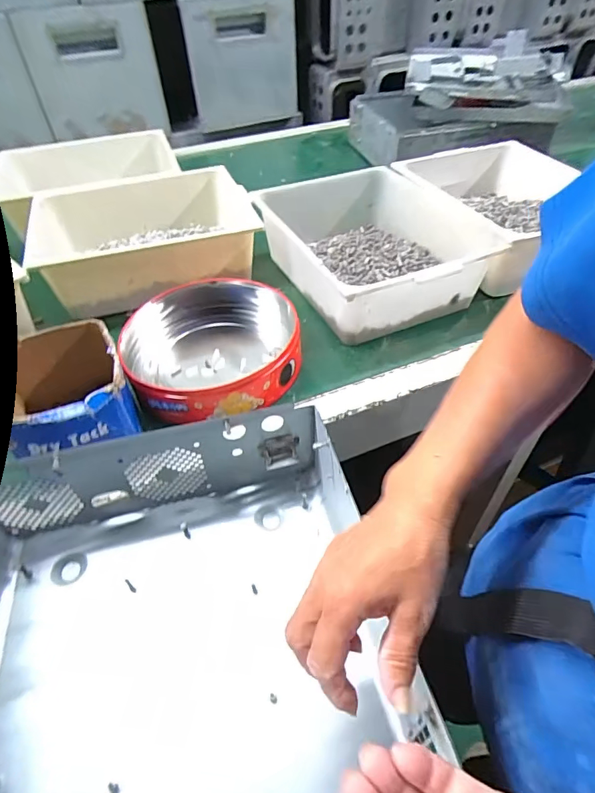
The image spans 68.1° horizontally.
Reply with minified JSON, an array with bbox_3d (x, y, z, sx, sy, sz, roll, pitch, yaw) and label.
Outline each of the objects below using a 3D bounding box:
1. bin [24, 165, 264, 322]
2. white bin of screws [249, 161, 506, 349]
[{"bbox_3d":[-0.272,-0.280,0.791,0.375,0.108,0.287,-19,48,-14],"label":"bin"},{"bbox_3d":[0.107,-0.248,0.734,0.294,0.111,0.371,-15,47,-10],"label":"white bin of screws"}]

